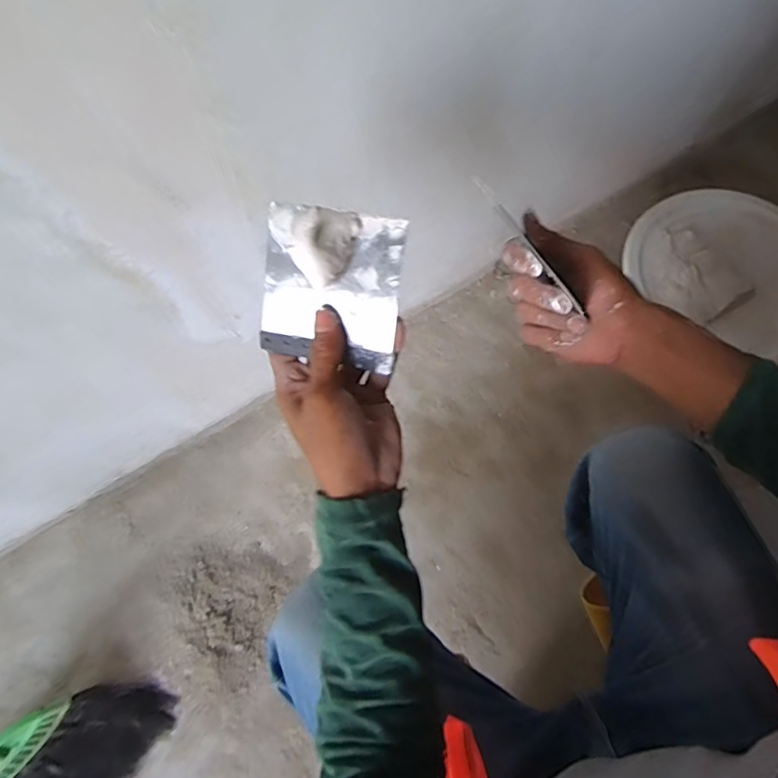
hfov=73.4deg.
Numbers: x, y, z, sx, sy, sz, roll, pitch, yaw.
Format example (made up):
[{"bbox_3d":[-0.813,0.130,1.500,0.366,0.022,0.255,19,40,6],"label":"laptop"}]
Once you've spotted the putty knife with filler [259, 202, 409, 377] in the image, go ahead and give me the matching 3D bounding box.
[{"bbox_3d":[-0.043,-0.065,0.350,0.096,0.031,0.103,13,112,11],"label":"putty knife with filler"}]

